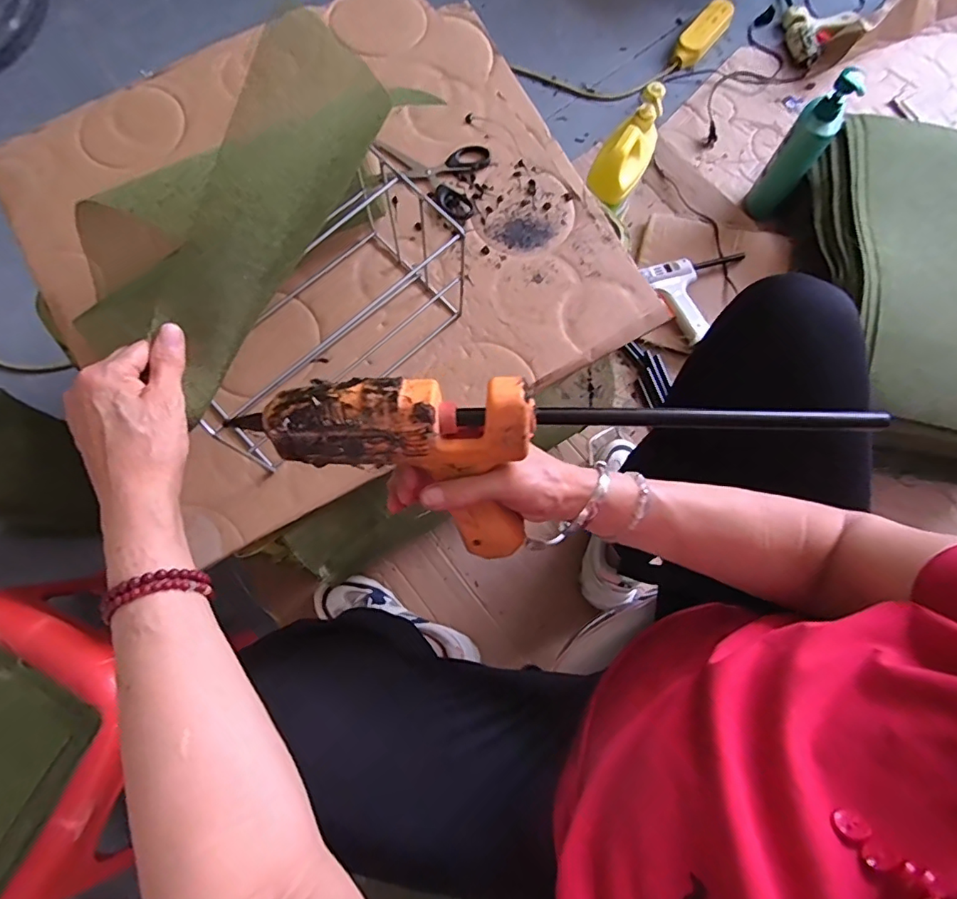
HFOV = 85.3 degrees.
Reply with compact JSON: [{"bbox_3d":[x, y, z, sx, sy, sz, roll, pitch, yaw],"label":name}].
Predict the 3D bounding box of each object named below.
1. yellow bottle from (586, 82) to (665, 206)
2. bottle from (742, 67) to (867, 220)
[{"bbox_3d":[0.230,-0.462,0.791,0.070,0.053,0.159,32,96,7],"label":"yellow bottle"},{"bbox_3d":[0.546,-0.507,0.890,0.067,0.254,0.082,36,77,8],"label":"bottle"}]

